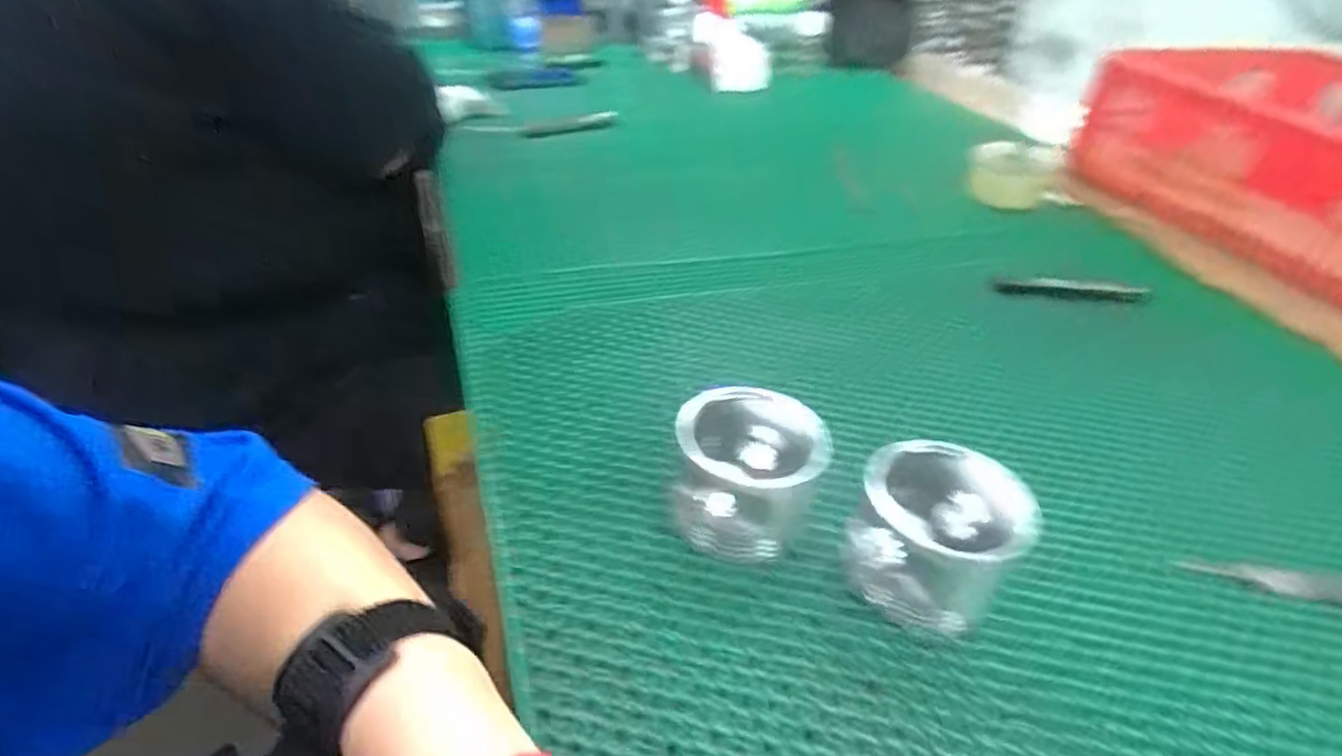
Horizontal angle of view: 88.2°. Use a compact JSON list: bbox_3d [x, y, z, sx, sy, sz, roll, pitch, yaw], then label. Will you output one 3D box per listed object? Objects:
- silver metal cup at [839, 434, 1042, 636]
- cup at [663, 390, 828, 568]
[{"bbox_3d":[0.143,0.082,0.378,0.084,0.065,0.079,3,36,-2],"label":"silver metal cup"},{"bbox_3d":[0.043,0.056,0.407,0.084,0.066,0.081,1,38,-1],"label":"cup"}]

